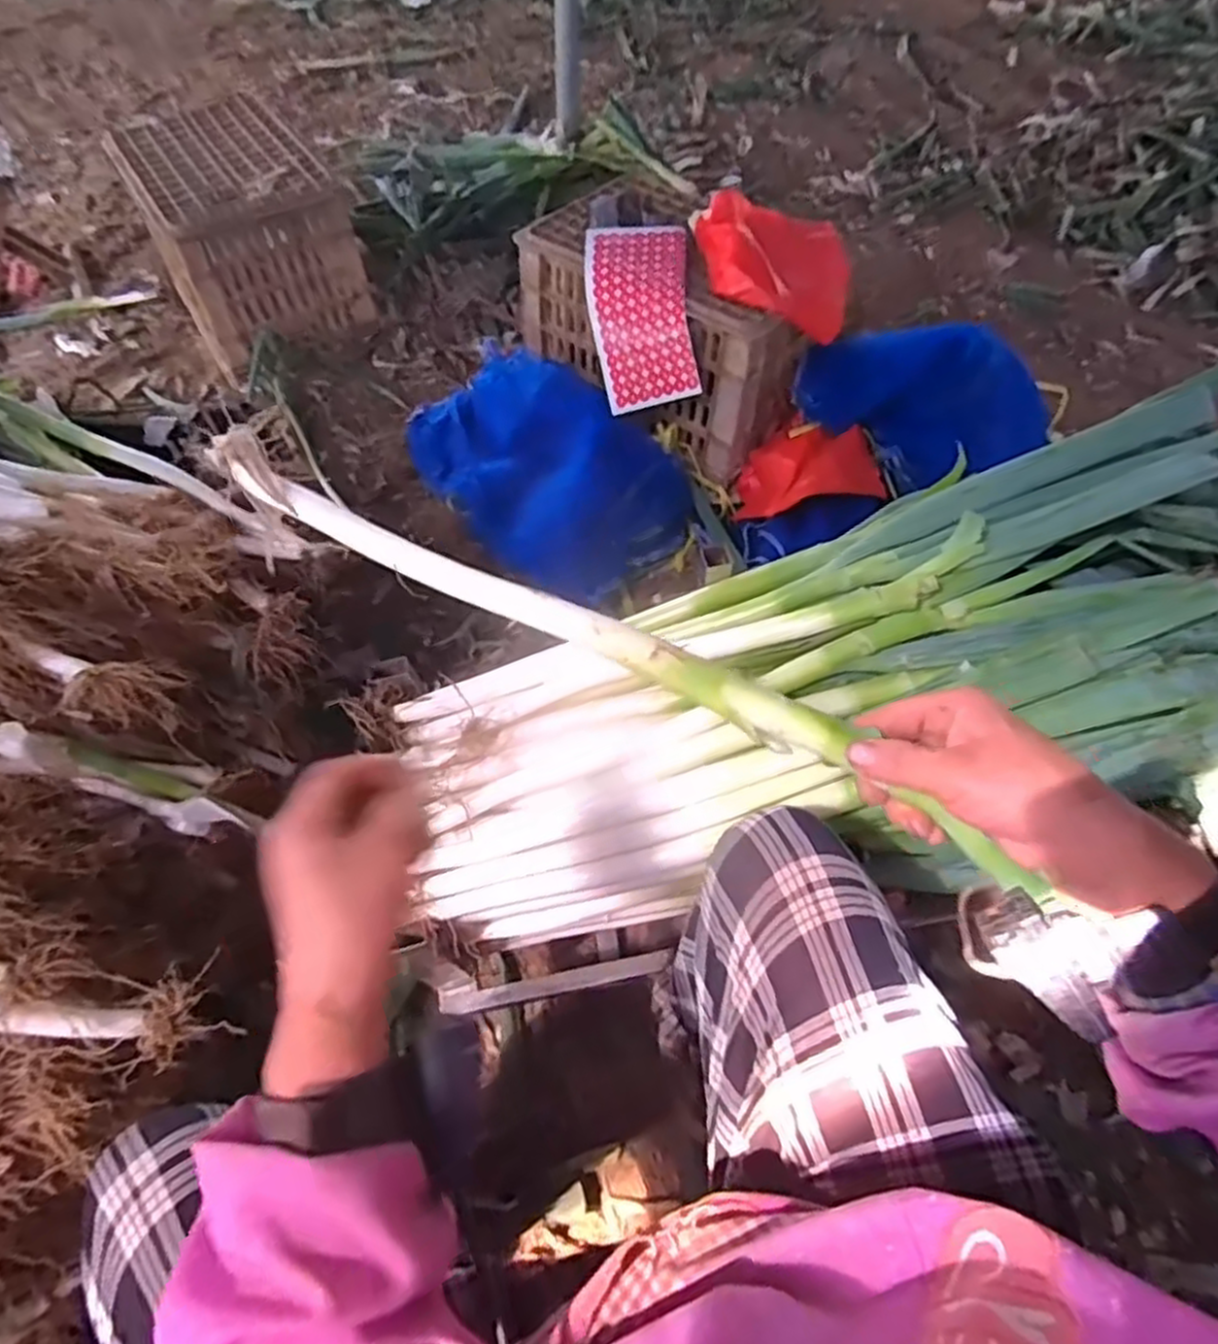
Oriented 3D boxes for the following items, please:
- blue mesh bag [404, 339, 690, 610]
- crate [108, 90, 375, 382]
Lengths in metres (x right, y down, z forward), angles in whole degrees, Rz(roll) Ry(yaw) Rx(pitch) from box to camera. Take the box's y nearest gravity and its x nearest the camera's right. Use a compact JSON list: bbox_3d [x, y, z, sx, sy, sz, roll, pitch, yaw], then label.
[{"bbox_3d":[-0.137,-0.377,1.295,0.539,0.173,0.312,37,63,21],"label":"blue mesh bag"},{"bbox_3d":[-0.754,-0.901,1.572,0.345,0.292,0.469,-27,60,-19],"label":"crate"}]

